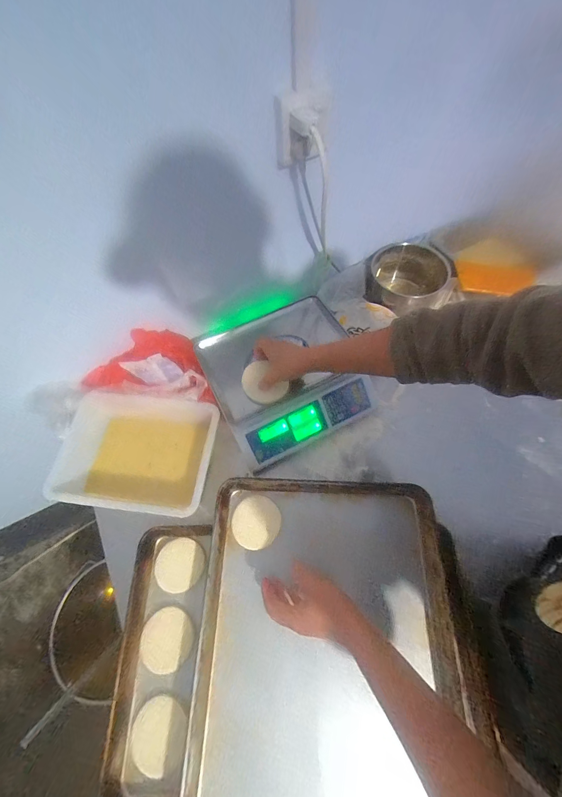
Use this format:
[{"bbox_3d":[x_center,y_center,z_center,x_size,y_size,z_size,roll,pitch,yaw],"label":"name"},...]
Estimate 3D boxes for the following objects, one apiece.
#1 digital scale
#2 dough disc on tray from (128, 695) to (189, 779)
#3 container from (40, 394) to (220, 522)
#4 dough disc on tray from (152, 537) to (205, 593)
[{"bbox_3d":[0.000,-0.070,0.712,0.334,0.104,0.375,-26,66,-10],"label":"digital scale"},{"bbox_3d":[-0.200,0.552,0.490,0.089,0.015,0.085,-1,64,2],"label":"dough disc on tray"},{"bbox_3d":[-0.305,0.120,0.662,0.327,0.089,0.243,5,64,5],"label":"container"},{"bbox_3d":[-0.201,0.331,0.595,0.095,0.019,0.088,-1,64,2],"label":"dough disc on tray"}]

